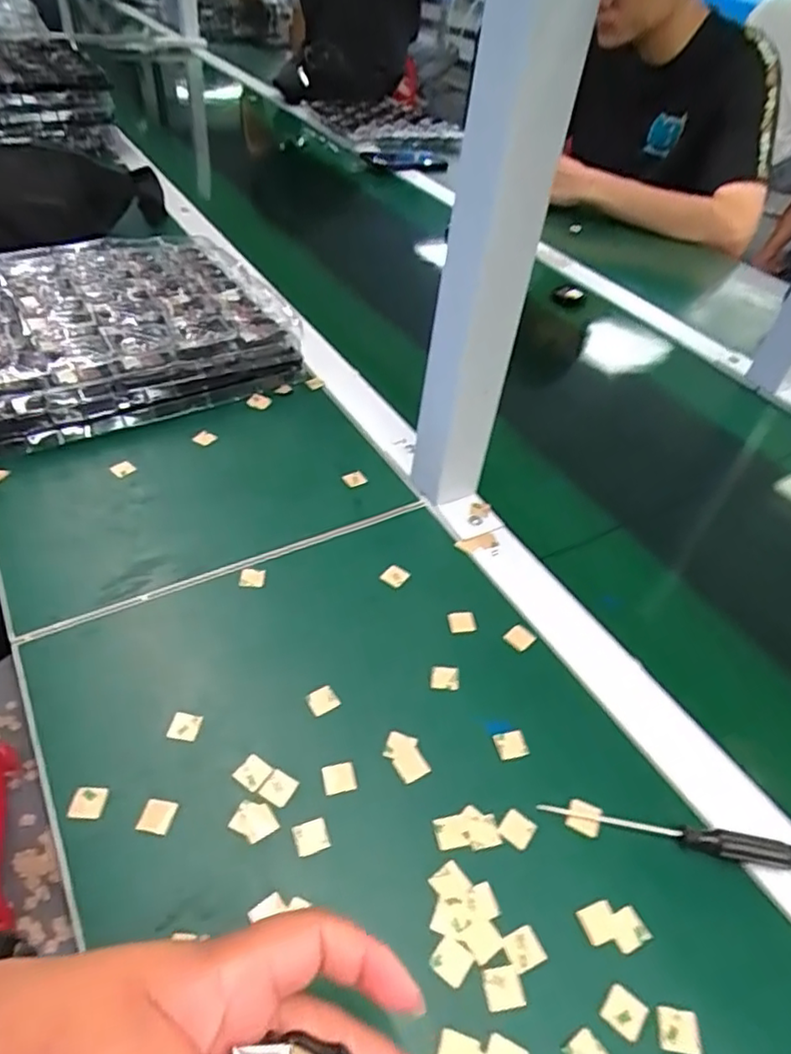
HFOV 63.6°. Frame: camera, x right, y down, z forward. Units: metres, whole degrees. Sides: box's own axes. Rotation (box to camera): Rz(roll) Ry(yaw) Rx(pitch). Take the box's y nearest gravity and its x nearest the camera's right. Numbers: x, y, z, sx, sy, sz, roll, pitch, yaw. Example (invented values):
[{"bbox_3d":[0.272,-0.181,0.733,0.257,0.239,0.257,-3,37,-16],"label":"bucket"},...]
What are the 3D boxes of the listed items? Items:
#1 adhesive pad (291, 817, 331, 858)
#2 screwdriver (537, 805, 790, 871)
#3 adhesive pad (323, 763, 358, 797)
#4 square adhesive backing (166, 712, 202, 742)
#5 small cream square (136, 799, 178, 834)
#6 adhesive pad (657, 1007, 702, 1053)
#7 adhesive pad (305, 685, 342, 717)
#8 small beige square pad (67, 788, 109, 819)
[{"bbox_3d":[-0.042,0.156,0.322,0.017,0.004,0.016,-13,48,-20],"label":"adhesive pad"},{"bbox_3d":[0.144,0.159,0.333,0.132,0.011,0.012,12,44,4],"label":"screwdriver"},{"bbox_3d":[-0.030,0.136,0.345,0.017,0.004,0.016,-8,46,-16],"label":"adhesive pad"},{"bbox_3d":[-0.118,0.112,0.358,0.015,0.004,0.015,8,44,0],"label":"square adhesive backing"},{"bbox_3d":[-0.120,0.146,0.322,0.015,0.004,0.016,12,44,5],"label":"small cream square"},{"bbox_3d":[0.124,0.219,0.278,0.018,0.004,0.016,9,44,1],"label":"adhesive pad"},{"bbox_3d":[-0.043,0.103,0.379,0.017,0.004,0.016,-21,51,-27],"label":"adhesive pad"},{"bbox_3d":[-0.156,0.139,0.323,0.016,0.004,0.015,5,44,-3],"label":"small beige square pad"}]

